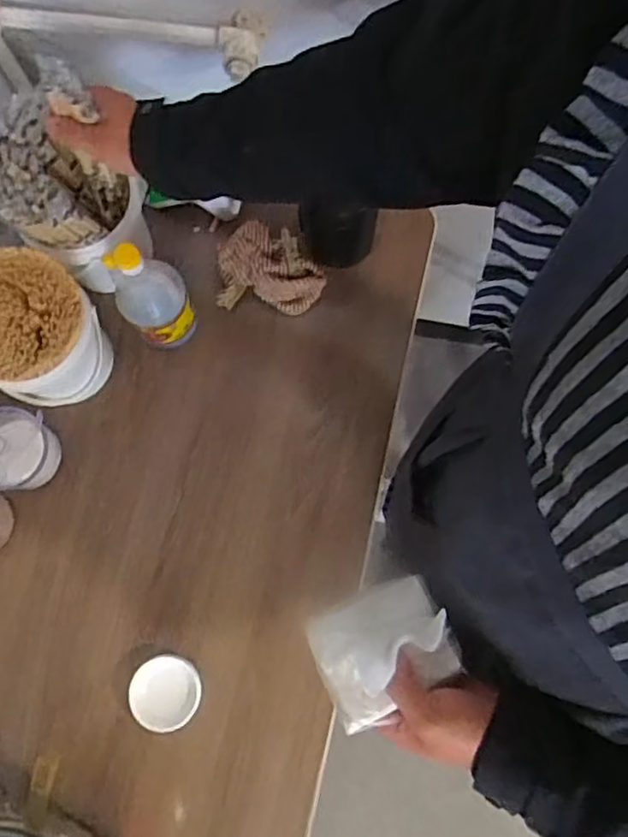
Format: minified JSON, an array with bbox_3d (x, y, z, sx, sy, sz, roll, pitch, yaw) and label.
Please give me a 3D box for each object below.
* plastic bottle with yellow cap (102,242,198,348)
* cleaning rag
[{"bbox_3d":[-0.205,-0.152,0.821,0.088,0.206,0.074,-15,80,-3],"label":"plastic bottle with yellow cap"},{"bbox_3d":[-0.060,-0.212,0.922,0.152,0.076,0.103,4,80,0],"label":"cleaning rag"}]

